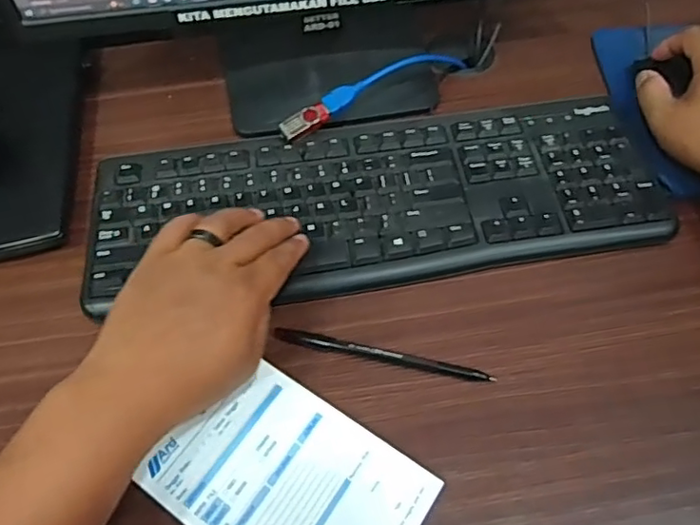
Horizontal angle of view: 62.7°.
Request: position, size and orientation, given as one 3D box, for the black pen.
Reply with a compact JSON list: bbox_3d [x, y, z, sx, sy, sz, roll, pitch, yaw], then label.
[{"bbox_3d":[0.022,0.063,0.391,0.149,0.010,0.008,12,61,9],"label":"black pen"}]

